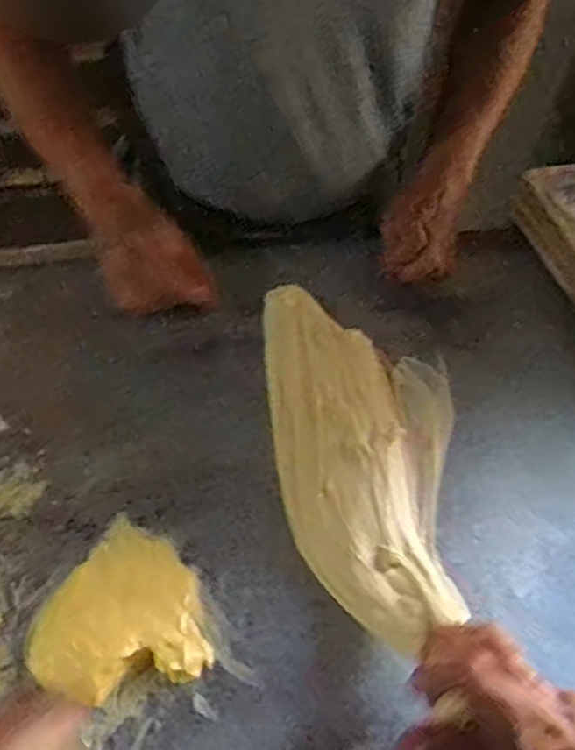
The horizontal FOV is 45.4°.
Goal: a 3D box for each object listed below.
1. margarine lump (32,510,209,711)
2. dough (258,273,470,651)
[{"bbox_3d":[-0.124,0.165,0.494,0.115,0.018,0.123,-11,54,-13],"label":"margarine lump"},{"bbox_3d":[0.071,0.059,0.587,0.161,0.034,0.347,-5,48,-6],"label":"dough"}]

